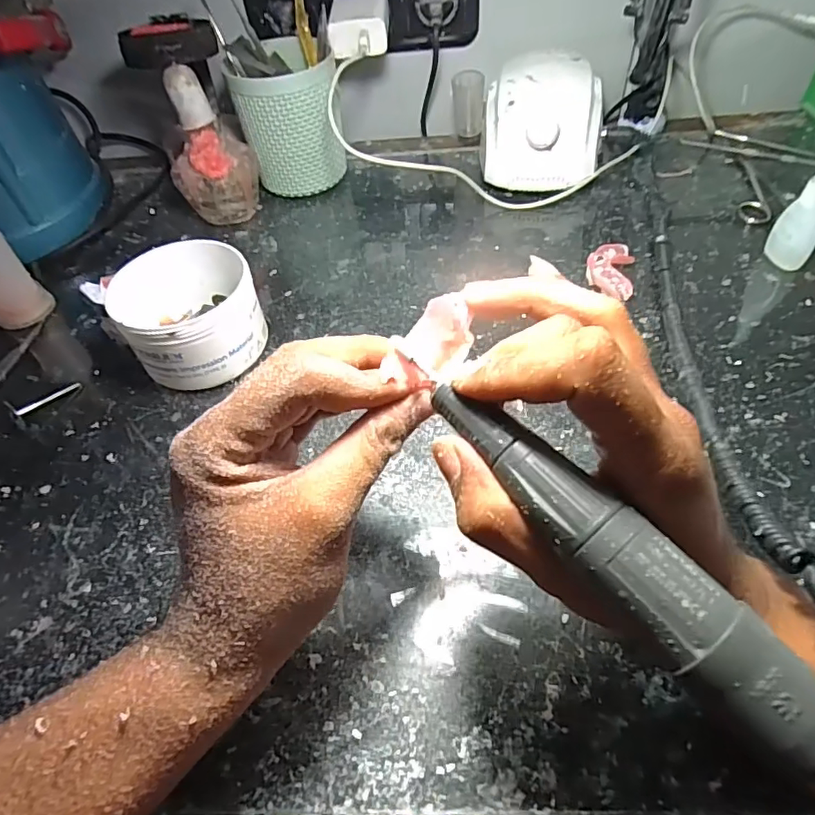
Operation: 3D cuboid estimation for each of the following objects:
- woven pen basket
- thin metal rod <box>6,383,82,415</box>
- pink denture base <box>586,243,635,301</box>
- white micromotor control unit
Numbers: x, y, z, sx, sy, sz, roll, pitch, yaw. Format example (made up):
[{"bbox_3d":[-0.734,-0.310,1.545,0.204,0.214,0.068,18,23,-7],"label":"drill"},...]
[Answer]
[{"bbox_3d":[-0.109,-0.270,0.508,0.090,0.119,0.086,-13,52,-5],"label":"woven pen basket"},{"bbox_3d":[-0.248,-0.007,0.376,0.007,0.007,0.046,21,34,20],"label":"thin metal rod"},{"bbox_3d":[0.155,-0.105,0.419,0.033,0.013,0.058,9,53,12],"label":"pink denture base"},{"bbox_3d":[0.123,-0.259,0.503,0.100,0.082,0.115,5,52,9],"label":"white micromotor control unit"}]

